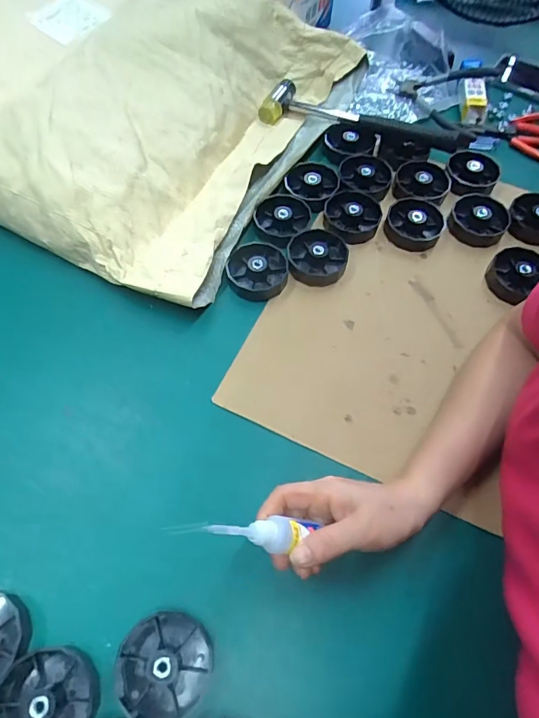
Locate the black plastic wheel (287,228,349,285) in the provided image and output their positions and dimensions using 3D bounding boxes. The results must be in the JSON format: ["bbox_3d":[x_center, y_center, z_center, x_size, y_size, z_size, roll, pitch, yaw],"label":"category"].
[{"bbox_3d":[0.055,-0.120,0.502,0.067,0.024,0.068,0,63,-2],"label":"black plastic wheel"}]

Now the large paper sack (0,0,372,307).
[{"bbox_3d":[-0.260,-0.395,0.573,0.649,0.149,0.479,26,65,11],"label":"large paper sack"}]

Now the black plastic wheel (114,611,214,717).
[{"bbox_3d":[-0.078,0.222,0.318,0.067,0.022,0.064,1,63,-2],"label":"black plastic wheel"}]

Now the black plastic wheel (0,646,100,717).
[{"bbox_3d":[-0.161,0.243,0.306,0.073,0.020,0.065,-39,71,-20],"label":"black plastic wheel"}]

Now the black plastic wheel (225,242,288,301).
[{"bbox_3d":[-0.013,-0.100,0.491,0.066,0.020,0.070,1,63,-2],"label":"black plastic wheel"}]

